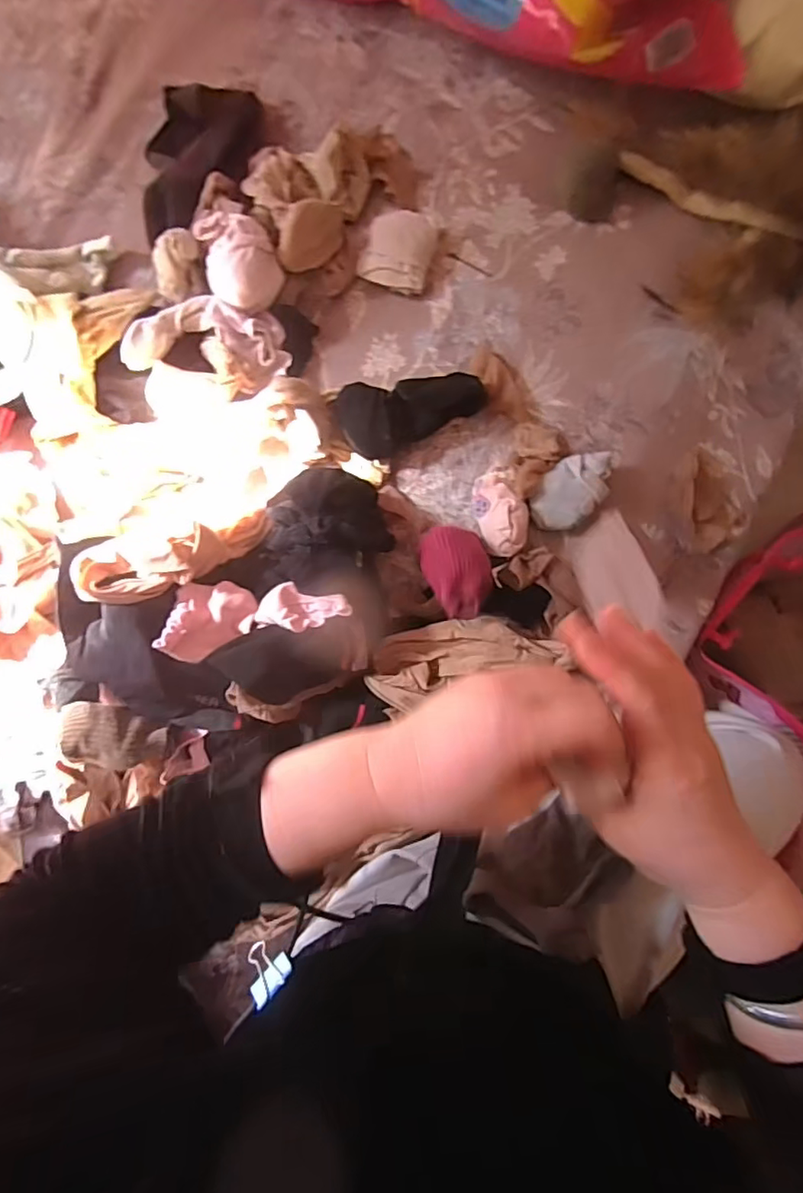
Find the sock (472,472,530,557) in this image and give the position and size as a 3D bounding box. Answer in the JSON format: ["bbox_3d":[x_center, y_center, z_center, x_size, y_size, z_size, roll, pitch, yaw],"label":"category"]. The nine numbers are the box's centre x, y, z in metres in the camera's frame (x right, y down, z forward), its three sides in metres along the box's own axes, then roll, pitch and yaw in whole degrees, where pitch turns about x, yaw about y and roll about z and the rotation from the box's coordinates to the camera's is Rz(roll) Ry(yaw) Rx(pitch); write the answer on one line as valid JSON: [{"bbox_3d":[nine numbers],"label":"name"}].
[{"bbox_3d":[0.094,-0.078,0.534,0.041,0.047,0.081,-17,86,0],"label":"sock"}]

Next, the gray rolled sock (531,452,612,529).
[{"bbox_3d":[0.164,-0.102,0.537,0.057,0.050,0.088,38,87,3],"label":"gray rolled sock"}]

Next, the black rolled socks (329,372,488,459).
[{"bbox_3d":[0.009,-0.183,0.542,0.139,0.052,0.061,-27,86,-1],"label":"black rolled socks"}]

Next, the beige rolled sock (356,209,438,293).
[{"bbox_3d":[-0.003,-0.349,0.567,0.067,0.029,0.072,15,86,2],"label":"beige rolled sock"}]

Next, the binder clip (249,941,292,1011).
[{"bbox_3d":[-0.094,0.270,0.405,0.032,0.038,0.017,-37,130,-9],"label":"binder clip"}]

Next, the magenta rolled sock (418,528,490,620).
[{"bbox_3d":[0.051,-0.022,0.498,0.062,0.045,0.086,-21,84,-1],"label":"magenta rolled sock"}]

